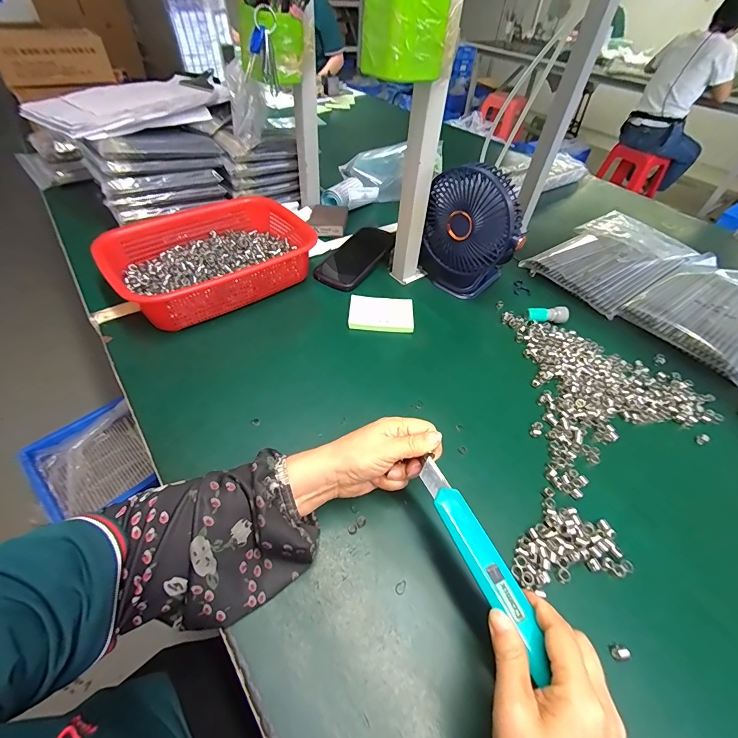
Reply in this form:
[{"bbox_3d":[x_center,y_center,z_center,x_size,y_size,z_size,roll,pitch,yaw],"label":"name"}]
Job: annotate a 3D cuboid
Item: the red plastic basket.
[{"bbox_3d":[-0.231,-0.169,0.557,0.286,0.072,0.207,-30,56,-27],"label":"red plastic basket"}]

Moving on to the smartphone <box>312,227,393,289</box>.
[{"bbox_3d":[-0.024,-0.194,0.625,0.082,0.013,0.158,27,62,20],"label":"smartphone"}]

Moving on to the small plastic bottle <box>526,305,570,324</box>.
[{"bbox_3d":[0.274,-0.084,0.555,0.062,0.020,0.021,3,48,-1],"label":"small plastic bottle"}]

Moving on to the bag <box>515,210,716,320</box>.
[{"bbox_3d":[0.464,-0.220,0.681,0.334,0.032,0.202,-24,54,-23],"label":"bag"}]

